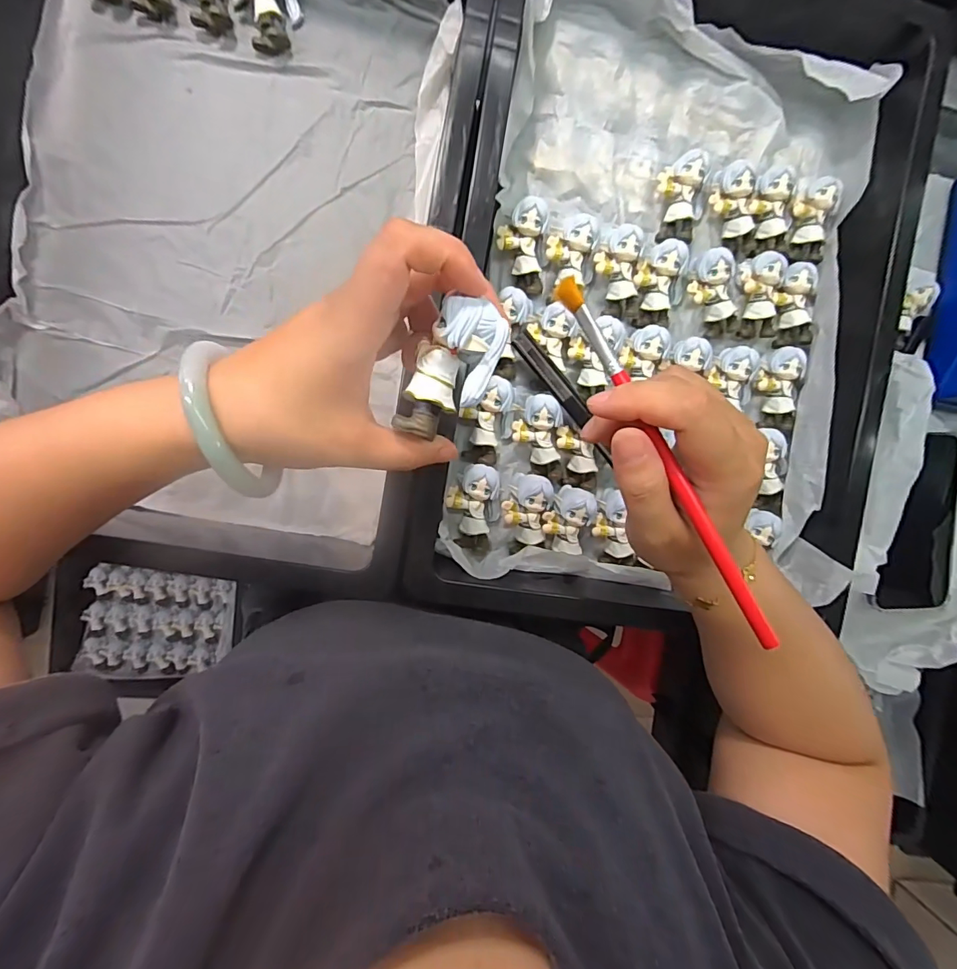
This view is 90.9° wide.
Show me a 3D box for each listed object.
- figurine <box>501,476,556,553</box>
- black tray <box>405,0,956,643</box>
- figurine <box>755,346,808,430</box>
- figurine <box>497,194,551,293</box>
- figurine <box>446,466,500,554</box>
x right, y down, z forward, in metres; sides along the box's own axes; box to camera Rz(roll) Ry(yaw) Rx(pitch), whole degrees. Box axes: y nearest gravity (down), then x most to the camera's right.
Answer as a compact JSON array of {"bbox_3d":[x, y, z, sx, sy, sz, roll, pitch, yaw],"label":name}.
[{"bbox_3d":[0.035,0.023,0.349,0.035,0.027,0.059,3,93,-9],"label":"figurine"},{"bbox_3d":[0.131,-0.124,0.346,0.304,0.087,0.454,9,92,-9],"label":"black tray"},{"bbox_3d":[0.236,-0.077,0.374,0.033,0.023,0.063,7,92,-9],"label":"figurine"},{"bbox_3d":[0.032,-0.170,0.339,0.033,0.030,0.056,-3,94,-8],"label":"figurine"},{"bbox_3d":[-0.003,0.019,0.347,0.040,0.027,0.065,5,93,-9],"label":"figurine"}]

